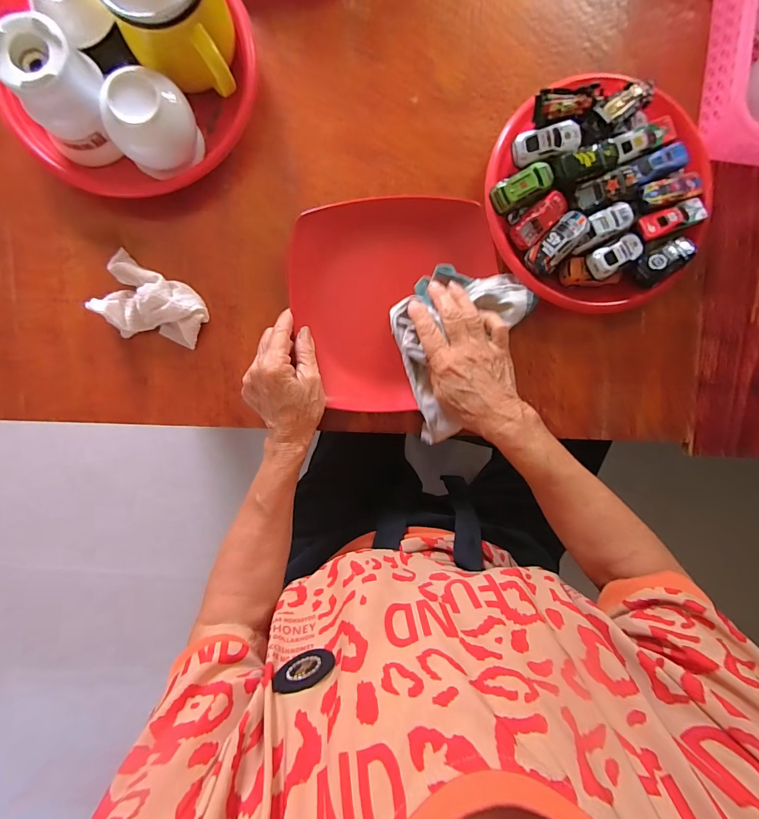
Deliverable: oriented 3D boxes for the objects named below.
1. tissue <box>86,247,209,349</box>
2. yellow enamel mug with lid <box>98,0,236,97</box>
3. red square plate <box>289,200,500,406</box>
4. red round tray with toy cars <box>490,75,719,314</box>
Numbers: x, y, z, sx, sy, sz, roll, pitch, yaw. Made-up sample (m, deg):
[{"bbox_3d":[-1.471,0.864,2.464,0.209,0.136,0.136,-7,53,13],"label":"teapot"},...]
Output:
[{"bbox_3d":[-0.227,-0.102,0.377,0.102,0.035,0.069,26,91,-3],"label":"tissue"},{"bbox_3d":[-0.182,-0.340,0.332,0.093,0.109,0.102,-3,93,-2],"label":"yellow enamel mug with lid"},{"bbox_3d":[0.019,-0.108,0.391,0.200,0.020,0.206,-11,93,-2],"label":"red square plate"},{"bbox_3d":[0.220,-0.210,0.386,0.212,0.047,0.213,0,93,-2],"label":"red round tray with toy cars"}]

